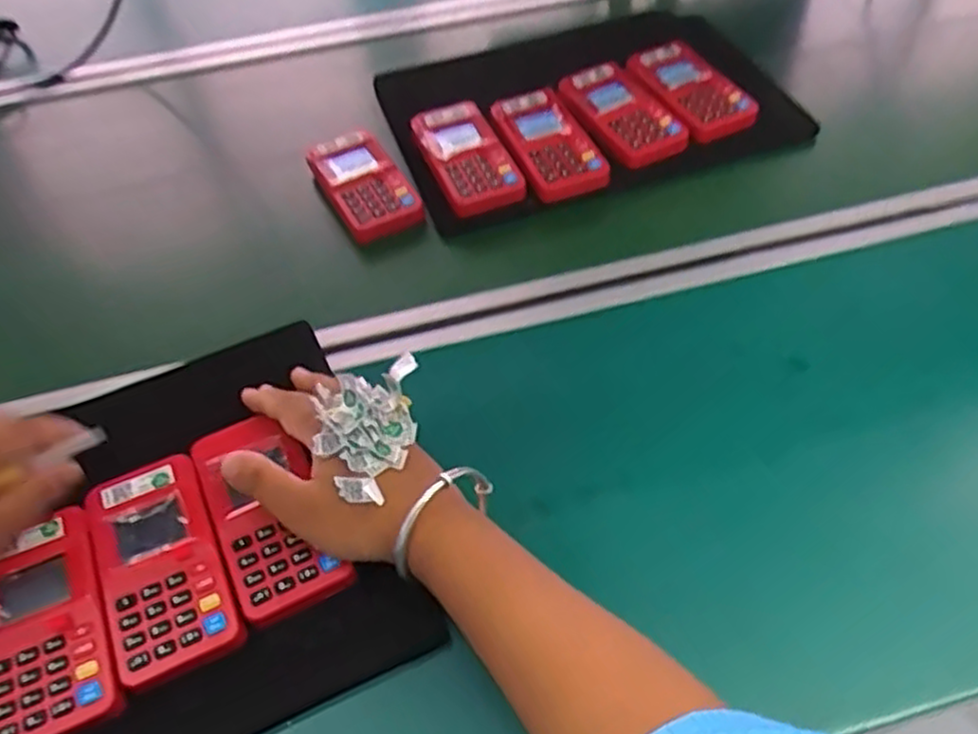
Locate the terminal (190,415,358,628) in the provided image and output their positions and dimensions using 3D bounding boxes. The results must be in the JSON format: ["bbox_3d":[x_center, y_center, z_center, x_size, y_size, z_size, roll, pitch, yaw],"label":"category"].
[{"bbox_3d":[-0.124,0.080,0.422,0.056,0.018,0.118,-23,58,-15],"label":"terminal"}]

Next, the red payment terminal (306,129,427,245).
[{"bbox_3d":[-0.104,-0.151,0.625,0.063,0.029,0.116,-23,52,-15],"label":"red payment terminal"}]

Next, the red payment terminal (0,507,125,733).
[{"bbox_3d":[-0.231,0.139,0.393,0.063,0.027,0.112,-24,52,-16],"label":"red payment terminal"}]

